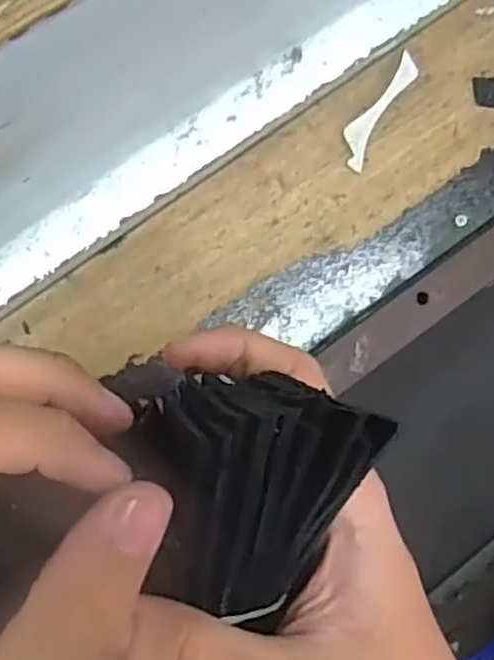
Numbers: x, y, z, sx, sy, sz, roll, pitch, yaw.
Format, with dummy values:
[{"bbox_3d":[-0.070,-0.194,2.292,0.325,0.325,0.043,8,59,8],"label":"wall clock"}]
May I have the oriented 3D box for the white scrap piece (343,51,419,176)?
[{"bbox_3d":[0.087,-0.146,0.493,0.021,0.004,0.086,31,83,2],"label":"white scrap piece"}]

